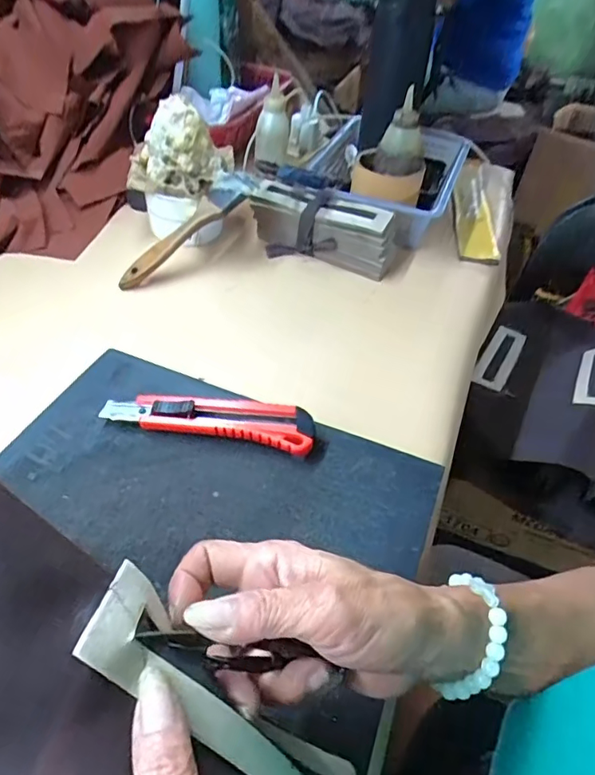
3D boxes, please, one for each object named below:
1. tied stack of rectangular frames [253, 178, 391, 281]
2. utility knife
[{"bbox_3d":[0.029,-0.175,0.580,0.161,0.061,0.057,19,48,13],"label":"tied stack of rectangular frames"},{"bbox_3d":[-0.065,0.023,0.386,0.153,0.024,0.036,10,47,4],"label":"utility knife"}]

